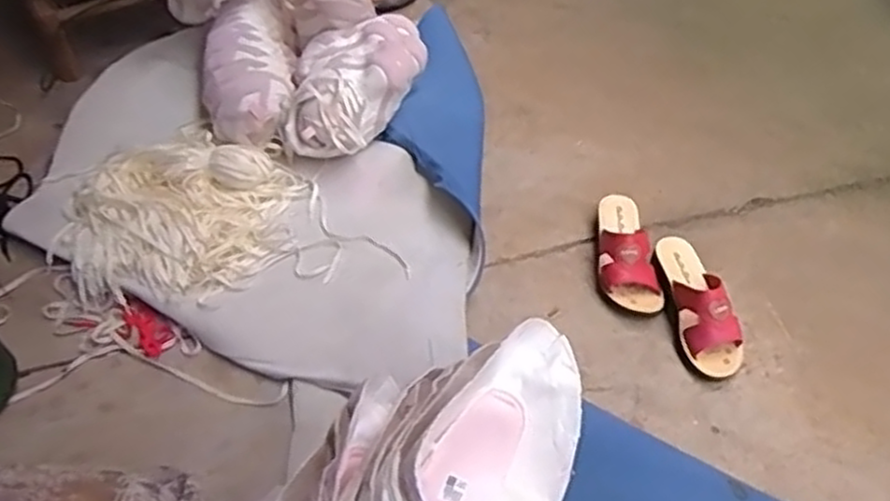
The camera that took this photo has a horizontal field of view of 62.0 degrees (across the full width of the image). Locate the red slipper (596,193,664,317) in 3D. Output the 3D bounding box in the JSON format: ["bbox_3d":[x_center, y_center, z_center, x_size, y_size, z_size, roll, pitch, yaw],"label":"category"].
[{"bbox_3d":[0.280,-0.005,1.160,0.091,0.076,0.219,0,51,-1],"label":"red slipper"}]

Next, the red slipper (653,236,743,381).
[{"bbox_3d":[0.374,0.077,1.095,0.081,0.080,0.219,-6,51,-6],"label":"red slipper"}]

